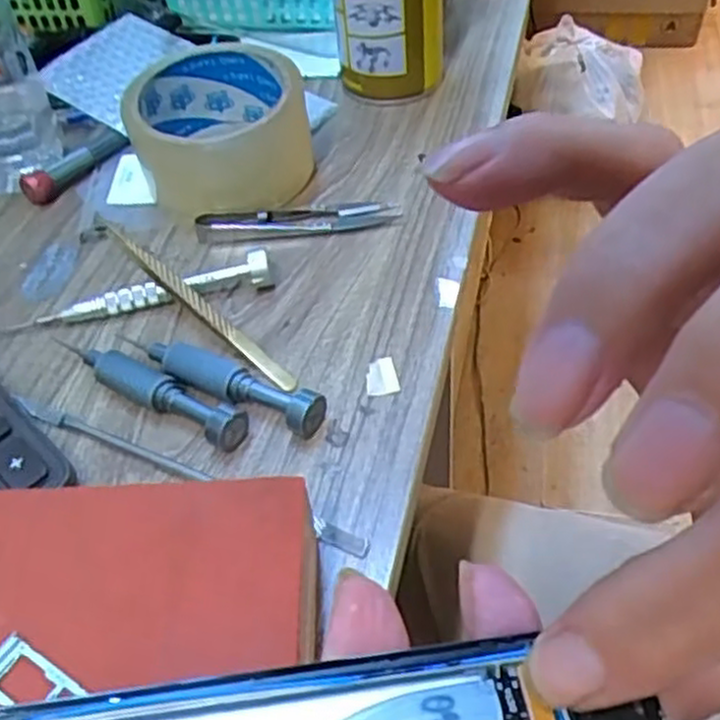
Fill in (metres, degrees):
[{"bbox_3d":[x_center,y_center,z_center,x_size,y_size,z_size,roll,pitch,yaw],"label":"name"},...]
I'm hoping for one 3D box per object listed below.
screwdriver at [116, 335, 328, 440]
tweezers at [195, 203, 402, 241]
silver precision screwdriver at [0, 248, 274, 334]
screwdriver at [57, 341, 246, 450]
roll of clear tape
[{"bbox_3d":[-0.060,0.007,0.323,0.099,0.016,0.016,20,52,22],"label":"screwdriver"},{"bbox_3d":[-0.032,-0.074,0.403,0.103,0.008,0.022,-5,47,1],"label":"tweezers"},{"bbox_3d":[-0.103,-0.030,0.362,0.122,0.015,0.017,-14,47,-8],"label":"silver precision screwdriver"},{"bbox_3d":[-0.091,0.009,0.324,0.103,0.016,0.016,24,53,25],"label":"screwdriver"},{"bbox_3d":[-0.076,-0.130,0.427,0.092,0.056,0.092,-3,47,3],"label":"roll of clear tape"}]

